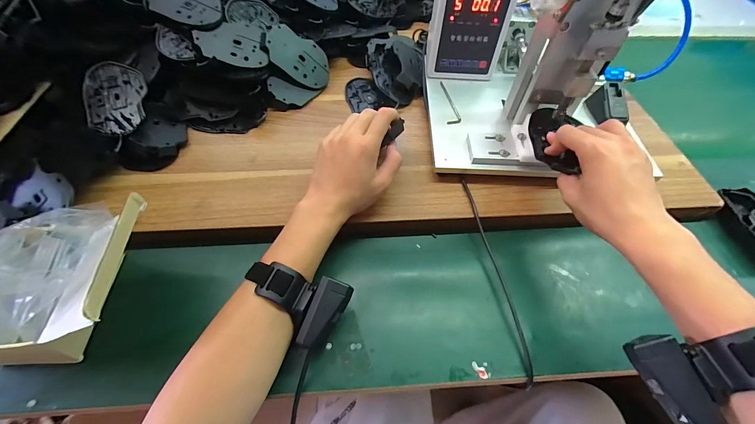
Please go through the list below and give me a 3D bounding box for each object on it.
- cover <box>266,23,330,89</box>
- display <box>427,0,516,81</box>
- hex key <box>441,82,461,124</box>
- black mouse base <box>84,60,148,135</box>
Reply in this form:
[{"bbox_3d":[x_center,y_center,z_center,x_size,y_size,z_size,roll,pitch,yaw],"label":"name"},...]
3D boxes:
[{"bbox_3d":[-0.128,-0.252,0.543,0.109,0.005,0.075,18,82,-34],"label":"cover"},{"bbox_3d":[0.137,-0.293,0.496,0.112,0.179,0.043,3,55,0],"label":"display"},{"bbox_3d":[0.115,-0.172,0.520,0.022,0.004,0.107,2,55,-1],"label":"hex key"},{"bbox_3d":[-0.360,-0.156,0.455,0.069,0.007,0.111,-5,76,-16],"label":"black mouse base"}]

